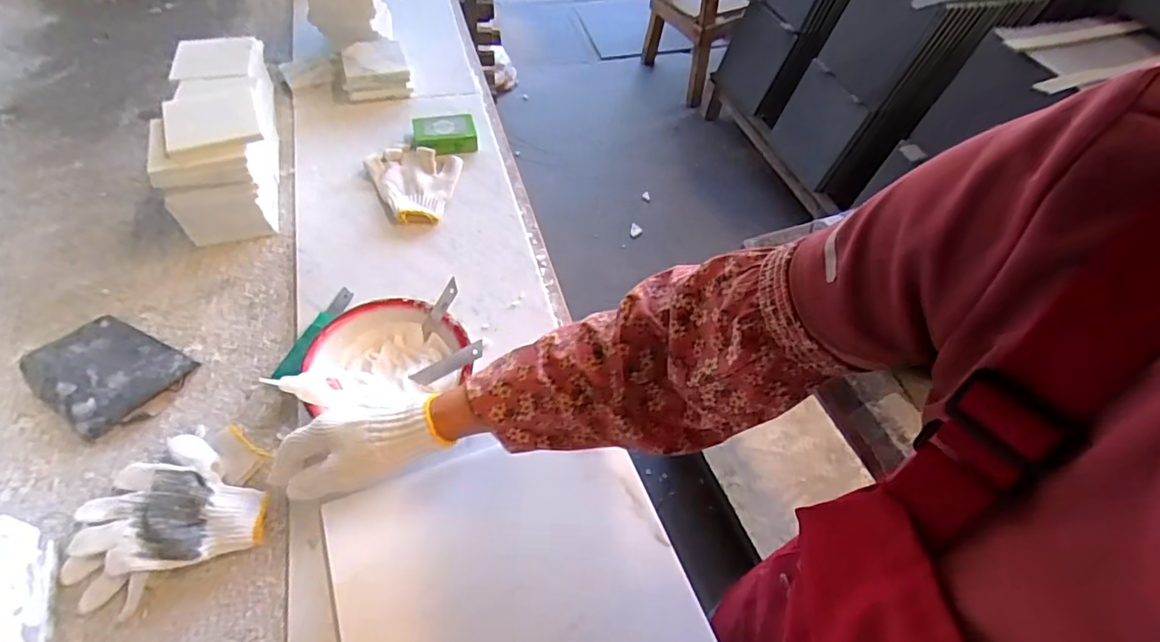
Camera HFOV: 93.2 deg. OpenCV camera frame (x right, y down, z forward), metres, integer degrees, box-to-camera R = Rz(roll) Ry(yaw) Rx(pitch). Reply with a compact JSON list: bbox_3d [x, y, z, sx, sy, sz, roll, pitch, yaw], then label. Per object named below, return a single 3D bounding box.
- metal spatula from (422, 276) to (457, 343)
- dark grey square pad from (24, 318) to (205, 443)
[{"bbox_3d":[-0.164,-0.014,0.633,0.017,0.082,0.011,48,25,26],"label":"metal spatula"},{"bbox_3d":[-0.530,0.051,0.609,0.144,0.024,0.114,28,57,15],"label":"dark grey square pad"}]

